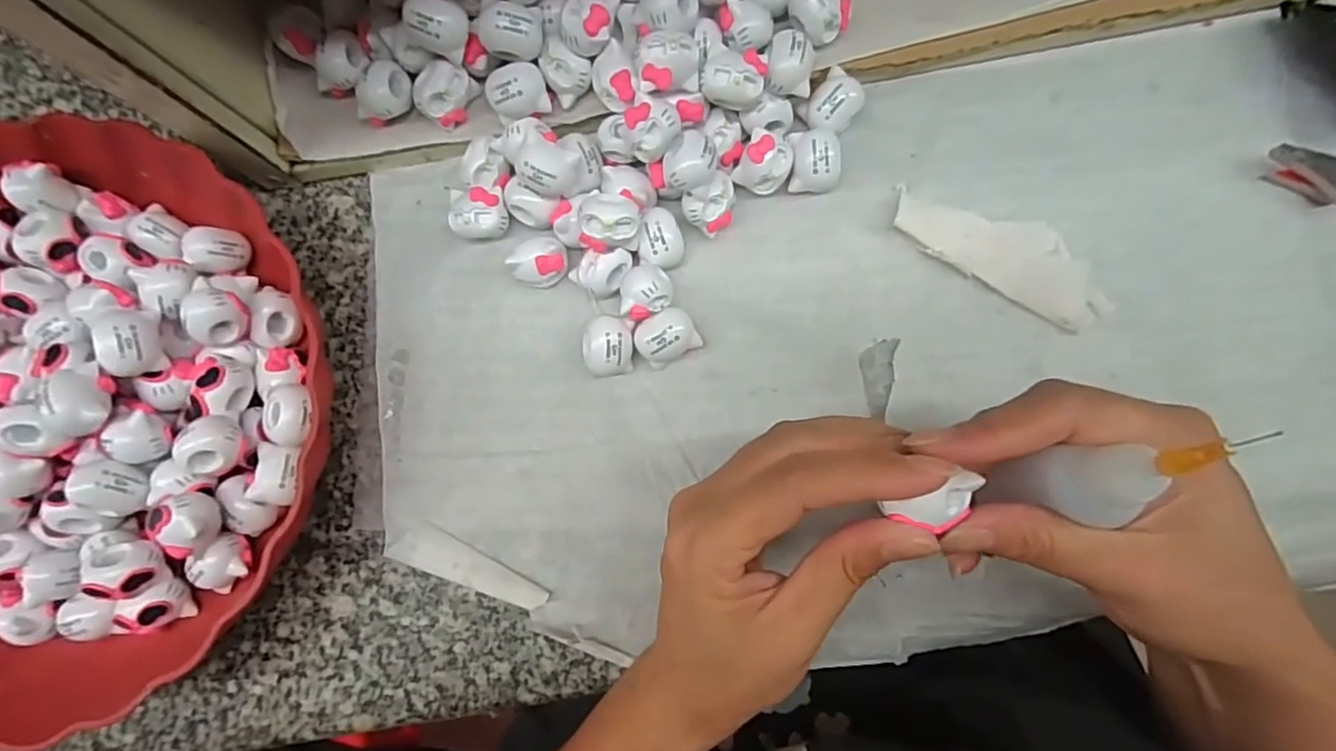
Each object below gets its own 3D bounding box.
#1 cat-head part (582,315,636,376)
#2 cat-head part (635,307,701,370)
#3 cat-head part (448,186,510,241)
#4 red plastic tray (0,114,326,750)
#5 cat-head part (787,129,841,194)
[{"bbox_3d":[-0.024,-0.012,0.261,0.019,0.021,0.026,5,83,4],"label":"cat-head part"},{"bbox_3d":[-0.001,-0.017,0.260,0.025,0.020,0.020,-22,81,0],"label":"cat-head part"},{"bbox_3d":[-0.083,-0.071,0.273,0.024,0.019,0.023,2,82,4],"label":"cat-head part"},{"bbox_3d":[-0.258,0.016,0.263,0.240,0.048,0.239,-37,82,-2],"label":"red plastic tray"},{"bbox_3d":[0.063,-0.090,0.265,0.020,0.021,0.023,-1,82,4],"label":"cat-head part"}]

